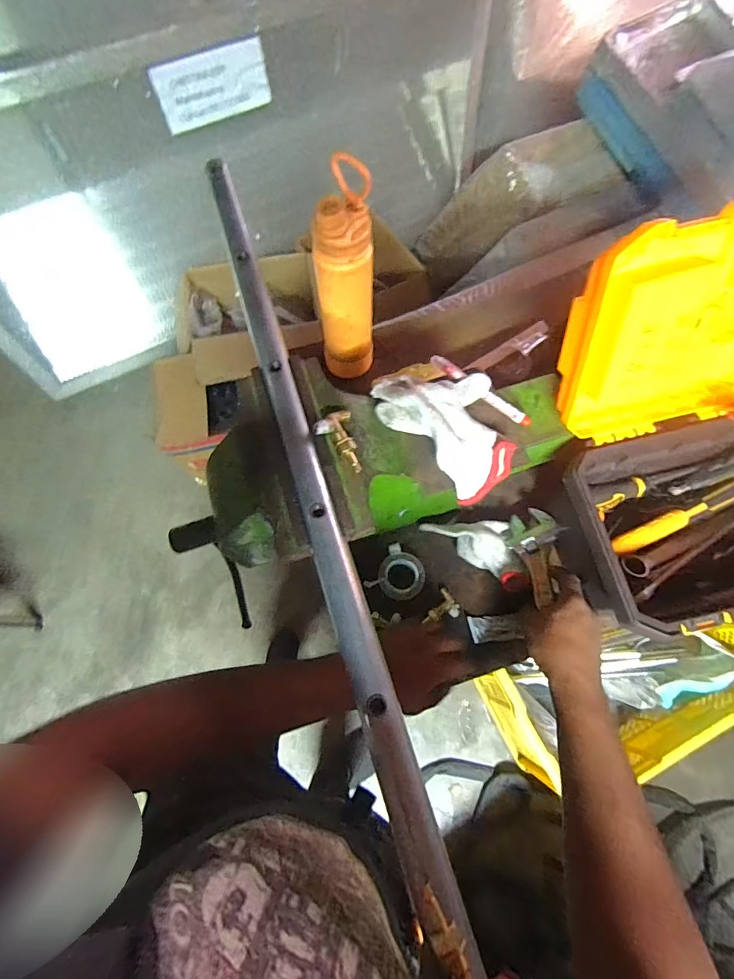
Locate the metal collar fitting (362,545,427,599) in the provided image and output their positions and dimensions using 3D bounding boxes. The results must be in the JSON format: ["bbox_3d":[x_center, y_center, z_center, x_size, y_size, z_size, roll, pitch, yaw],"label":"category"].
[{"bbox_3d":[0.044,0.114,0.579,0.066,0.026,0.067,30,72,11],"label":"metal collar fitting"}]

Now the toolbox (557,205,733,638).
[{"bbox_3d":[0.440,-0.053,0.473,0.428,0.321,0.322,-11,70,-4],"label":"toolbox"}]

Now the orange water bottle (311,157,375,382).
[{"bbox_3d":[-0.029,-0.269,0.586,0.074,0.269,0.080,-3,69,-1],"label":"orange water bottle"}]

